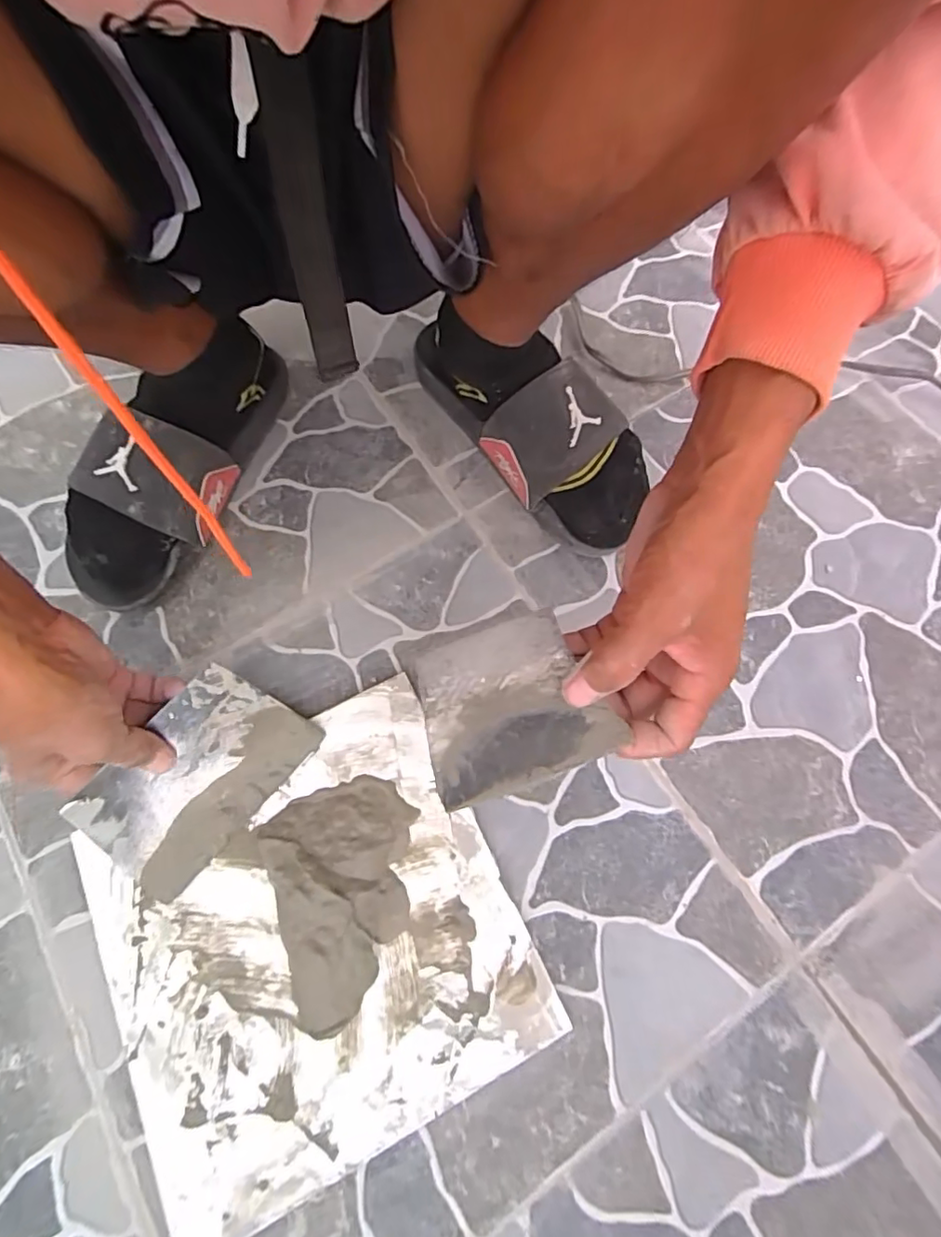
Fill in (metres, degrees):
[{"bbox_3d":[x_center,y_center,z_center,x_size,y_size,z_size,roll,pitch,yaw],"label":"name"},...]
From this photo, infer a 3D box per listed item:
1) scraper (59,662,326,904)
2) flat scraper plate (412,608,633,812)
[{"bbox_3d":[-0.181,0.107,0.372,0.090,0.008,0.142,48,71,-20],"label":"scraper"},{"bbox_3d":[0.019,0.042,0.287,0.093,0.006,0.083,-20,69,15],"label":"flat scraper plate"}]

